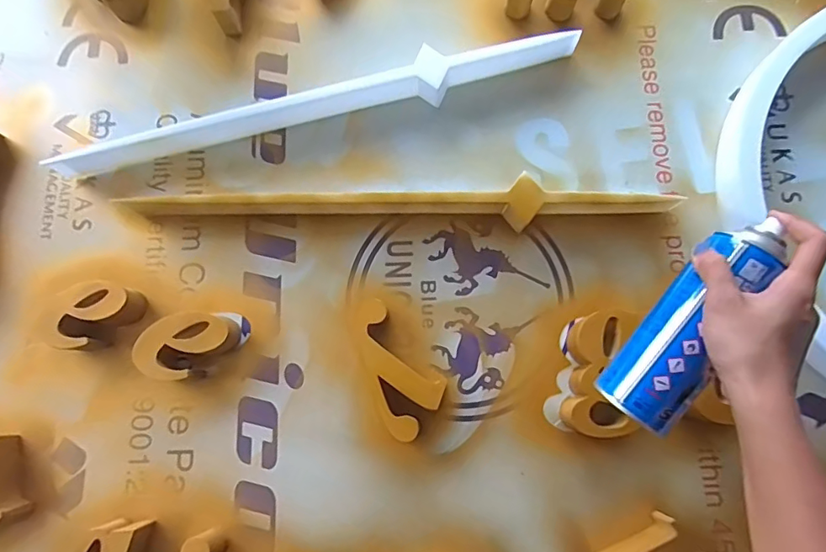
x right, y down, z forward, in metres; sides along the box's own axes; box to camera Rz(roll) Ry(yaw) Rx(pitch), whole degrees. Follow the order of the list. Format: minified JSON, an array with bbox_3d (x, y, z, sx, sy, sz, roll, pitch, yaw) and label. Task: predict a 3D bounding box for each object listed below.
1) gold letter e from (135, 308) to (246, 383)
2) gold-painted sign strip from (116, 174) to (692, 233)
[{"bbox_3d":[-0.228,0.067,0.513,0.097,0.043,0.063,-41,80,-9],"label":"gold letter e"},{"bbox_3d":[-0.016,-0.085,0.539,0.575,0.047,0.053,2,76,1],"label":"gold-painted sign strip"}]

